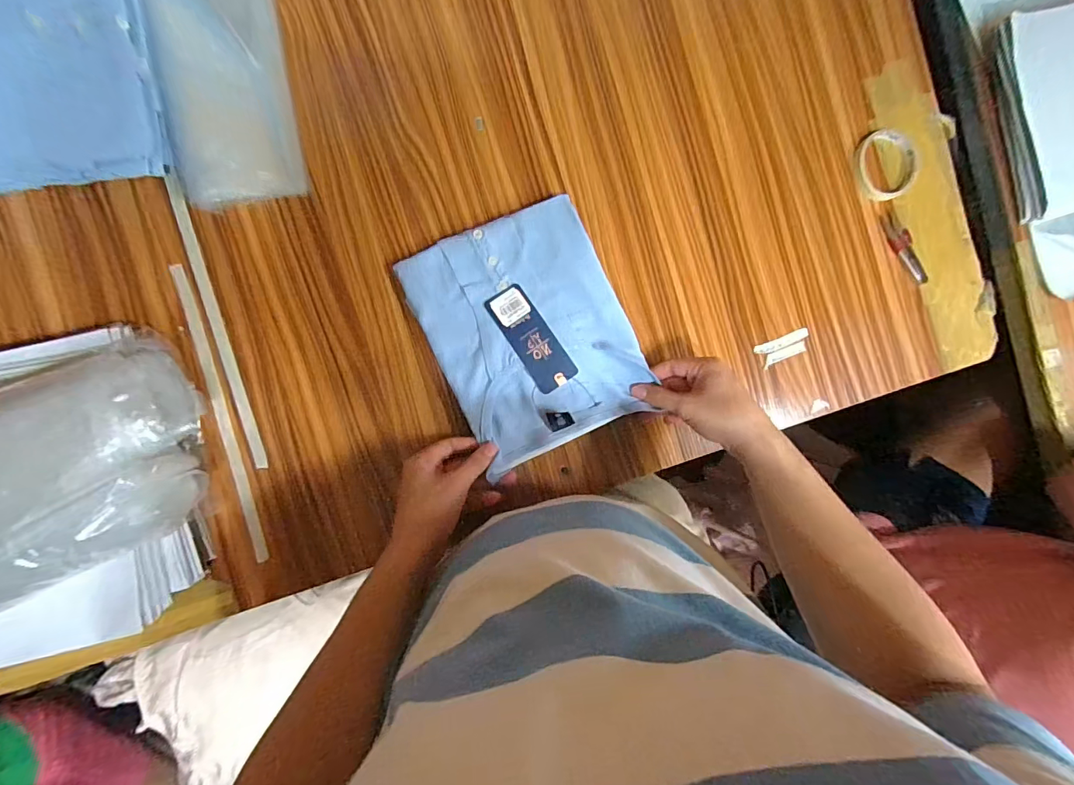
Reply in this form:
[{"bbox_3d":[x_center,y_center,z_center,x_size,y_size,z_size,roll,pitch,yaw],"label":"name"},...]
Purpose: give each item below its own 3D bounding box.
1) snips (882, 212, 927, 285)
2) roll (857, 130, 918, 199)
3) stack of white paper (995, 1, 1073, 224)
[{"bbox_3d":[0.479,-0.187,0.596,0.032,0.004,0.101,-33,94,-7],"label":"snips"},{"bbox_3d":[0.444,-0.289,0.580,0.074,0.014,0.081,0,90,-8],"label":"roll"},{"bbox_3d":[0.717,-0.385,0.610,0.208,0.043,0.282,-15,92,-8],"label":"stack of white paper"}]

